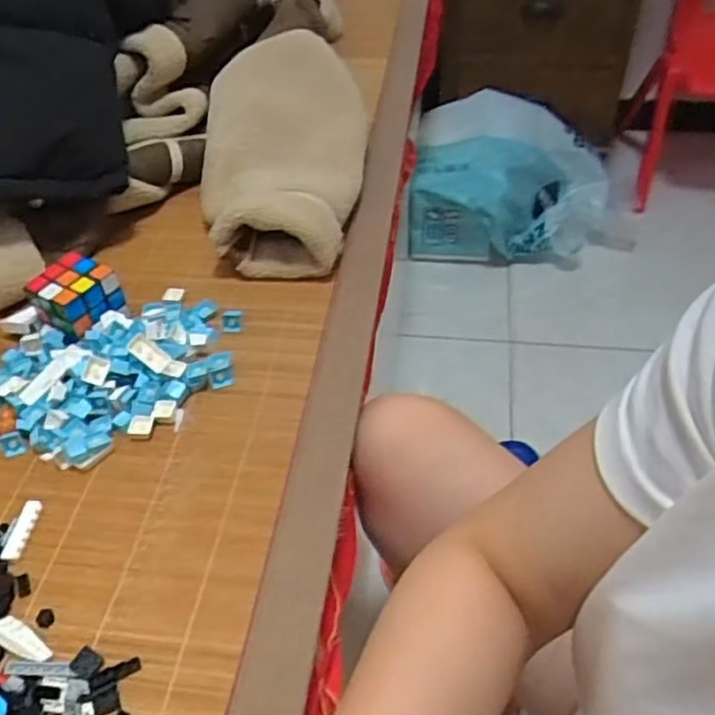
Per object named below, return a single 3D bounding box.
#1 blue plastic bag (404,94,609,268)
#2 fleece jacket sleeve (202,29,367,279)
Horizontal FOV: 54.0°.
[{"bbox_3d":[0.316,-0.363,1.426,0.384,0.199,0.341,10,48,13],"label":"blue plastic bag"},{"bbox_3d":[-0.084,-0.251,0.812,0.171,0.097,0.394,0,46,3],"label":"fleece jacket sleeve"}]

